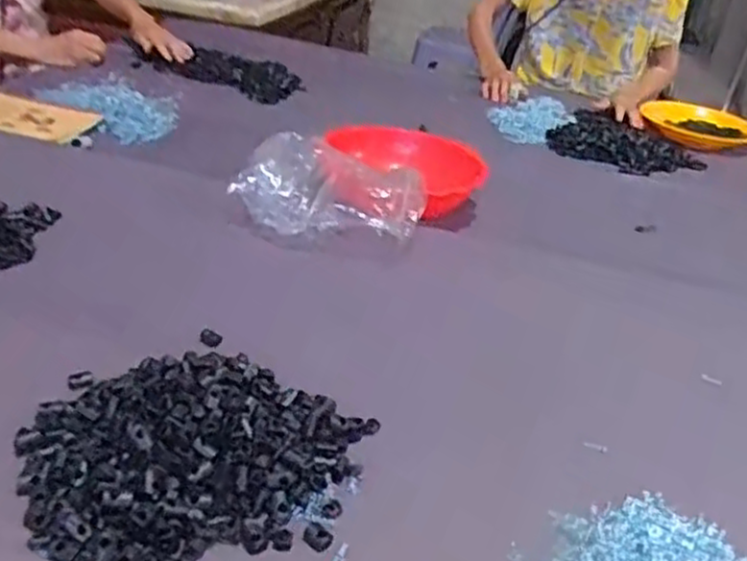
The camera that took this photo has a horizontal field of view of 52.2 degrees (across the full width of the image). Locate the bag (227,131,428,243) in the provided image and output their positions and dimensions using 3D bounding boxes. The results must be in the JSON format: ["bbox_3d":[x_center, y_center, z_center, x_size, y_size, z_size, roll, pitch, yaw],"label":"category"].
[{"bbox_3d":[-0.049,-0.122,1.003,0.240,0.073,0.175,12,31,8],"label":"bag"}]

